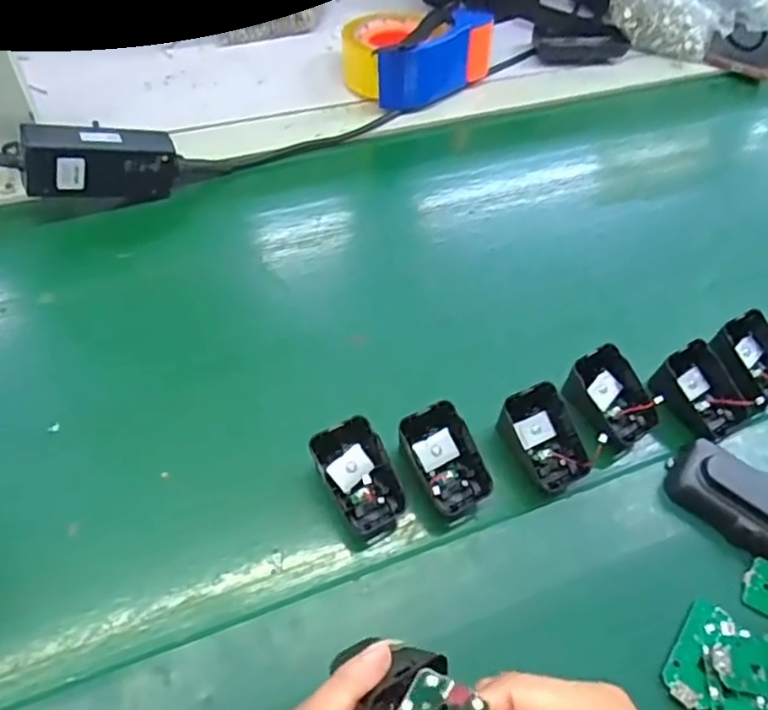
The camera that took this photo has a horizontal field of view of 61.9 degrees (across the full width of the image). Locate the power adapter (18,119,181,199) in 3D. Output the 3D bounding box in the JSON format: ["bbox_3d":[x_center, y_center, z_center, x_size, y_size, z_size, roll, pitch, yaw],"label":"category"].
[{"bbox_3d":[-0.232,-0.158,0.529,0.116,0.058,0.026,-8,54,-35],"label":"power adapter"}]

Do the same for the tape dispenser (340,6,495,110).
[{"bbox_3d":[0.031,-0.322,0.674,0.135,0.069,0.087,-23,60,-19],"label":"tape dispenser"}]

